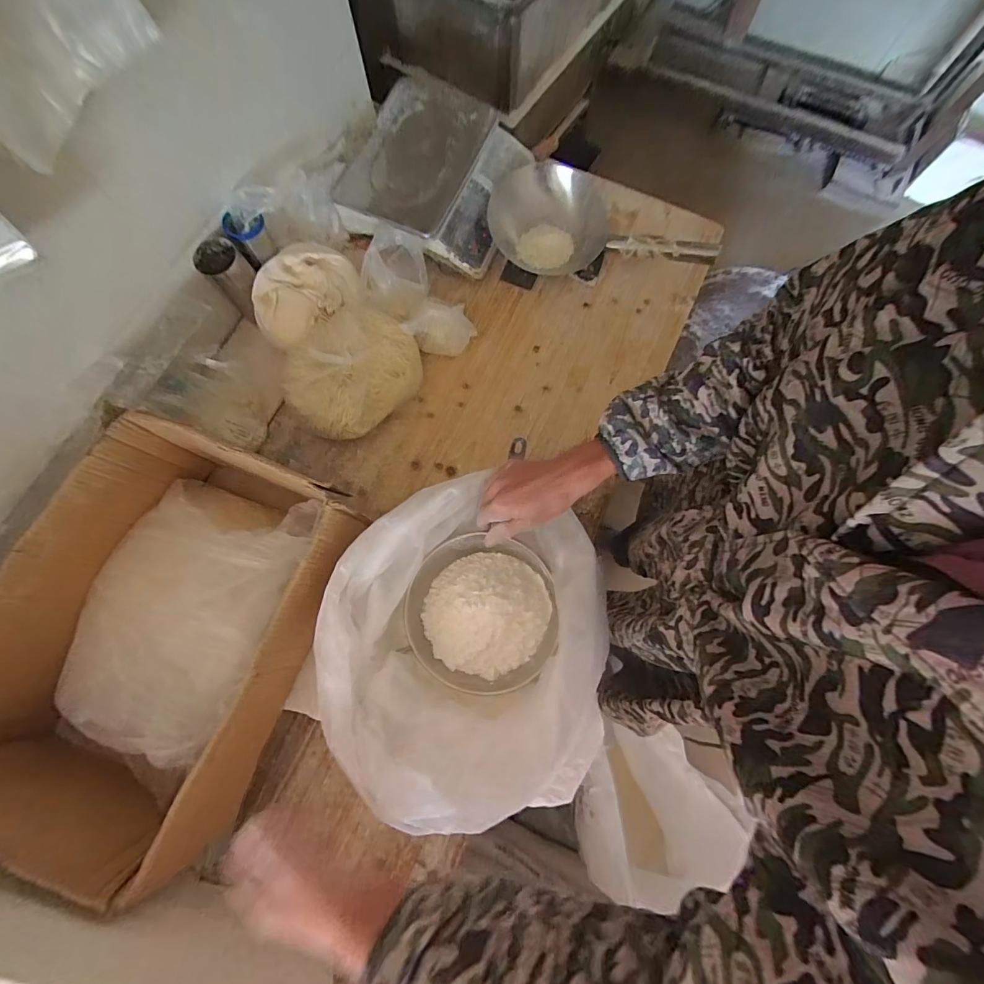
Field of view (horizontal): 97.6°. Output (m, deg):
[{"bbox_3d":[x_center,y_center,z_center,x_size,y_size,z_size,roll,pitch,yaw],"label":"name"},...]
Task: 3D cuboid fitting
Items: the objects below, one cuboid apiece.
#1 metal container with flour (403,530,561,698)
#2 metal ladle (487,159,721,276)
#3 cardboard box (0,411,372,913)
[{"bbox_3d":[-0.016,0.165,0.588,0.204,0.069,0.195,0,76,0],"label":"metal container with flour"},{"bbox_3d":[0.205,-0.551,0.872,0.419,0.094,0.243,0,76,0],"label":"metal ladle"},{"bbox_3d":[-0.444,0.180,0.619,0.351,0.195,0.515,22,76,5],"label":"cardboard box"}]

